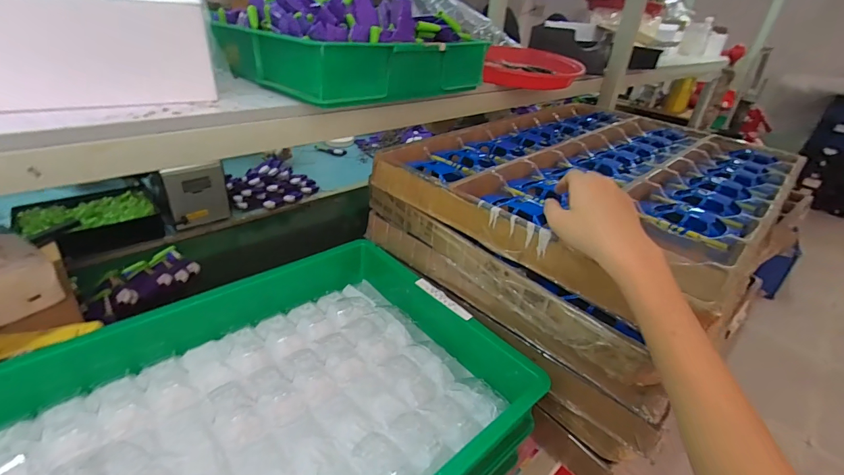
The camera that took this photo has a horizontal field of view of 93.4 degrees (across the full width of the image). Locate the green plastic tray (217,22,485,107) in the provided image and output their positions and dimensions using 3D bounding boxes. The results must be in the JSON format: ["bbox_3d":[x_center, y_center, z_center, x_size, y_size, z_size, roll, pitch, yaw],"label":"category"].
[{"bbox_3d":[-0.108,-0.302,0.671,0.293,0.075,0.334,28,37,33],"label":"green plastic tray"}]

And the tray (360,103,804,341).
[{"bbox_3d":[0.278,-0.098,0.651,0.579,0.091,0.438,-23,41,-39],"label":"tray"}]

